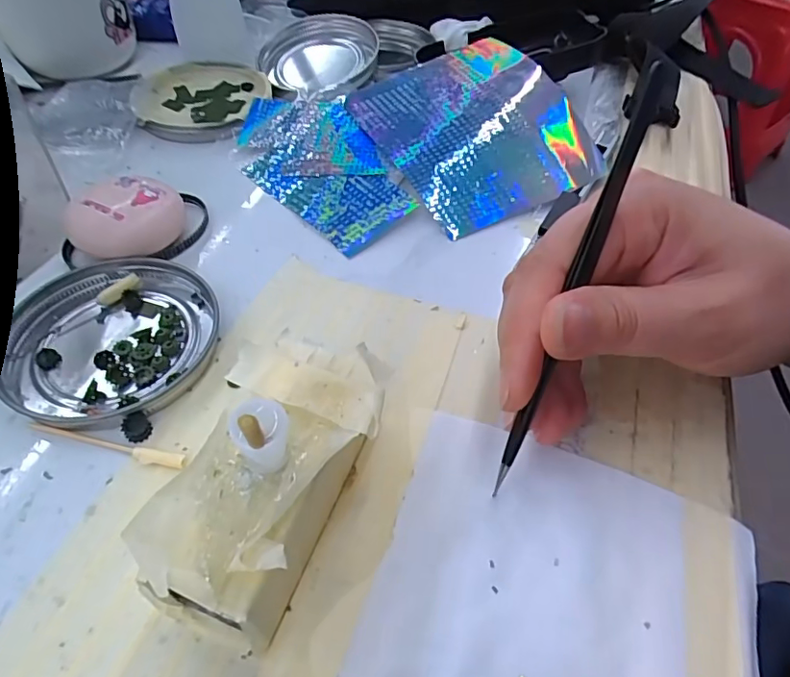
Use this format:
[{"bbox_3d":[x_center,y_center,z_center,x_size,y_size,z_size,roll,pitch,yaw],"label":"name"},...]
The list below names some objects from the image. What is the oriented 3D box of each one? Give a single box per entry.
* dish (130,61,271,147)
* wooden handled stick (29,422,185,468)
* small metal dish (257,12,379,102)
[{"bbox_3d":[-0.116,-0.144,0.326,0.077,0.011,0.079,-5,50,-5],"label":"dish"},{"bbox_3d":[-0.097,0.036,0.181,0.056,0.004,0.006,9,50,7],"label":"wooden handled stick"},{"bbox_3d":[-0.051,-0.181,0.343,0.074,0.013,0.090,2,50,1],"label":"small metal dish"}]

